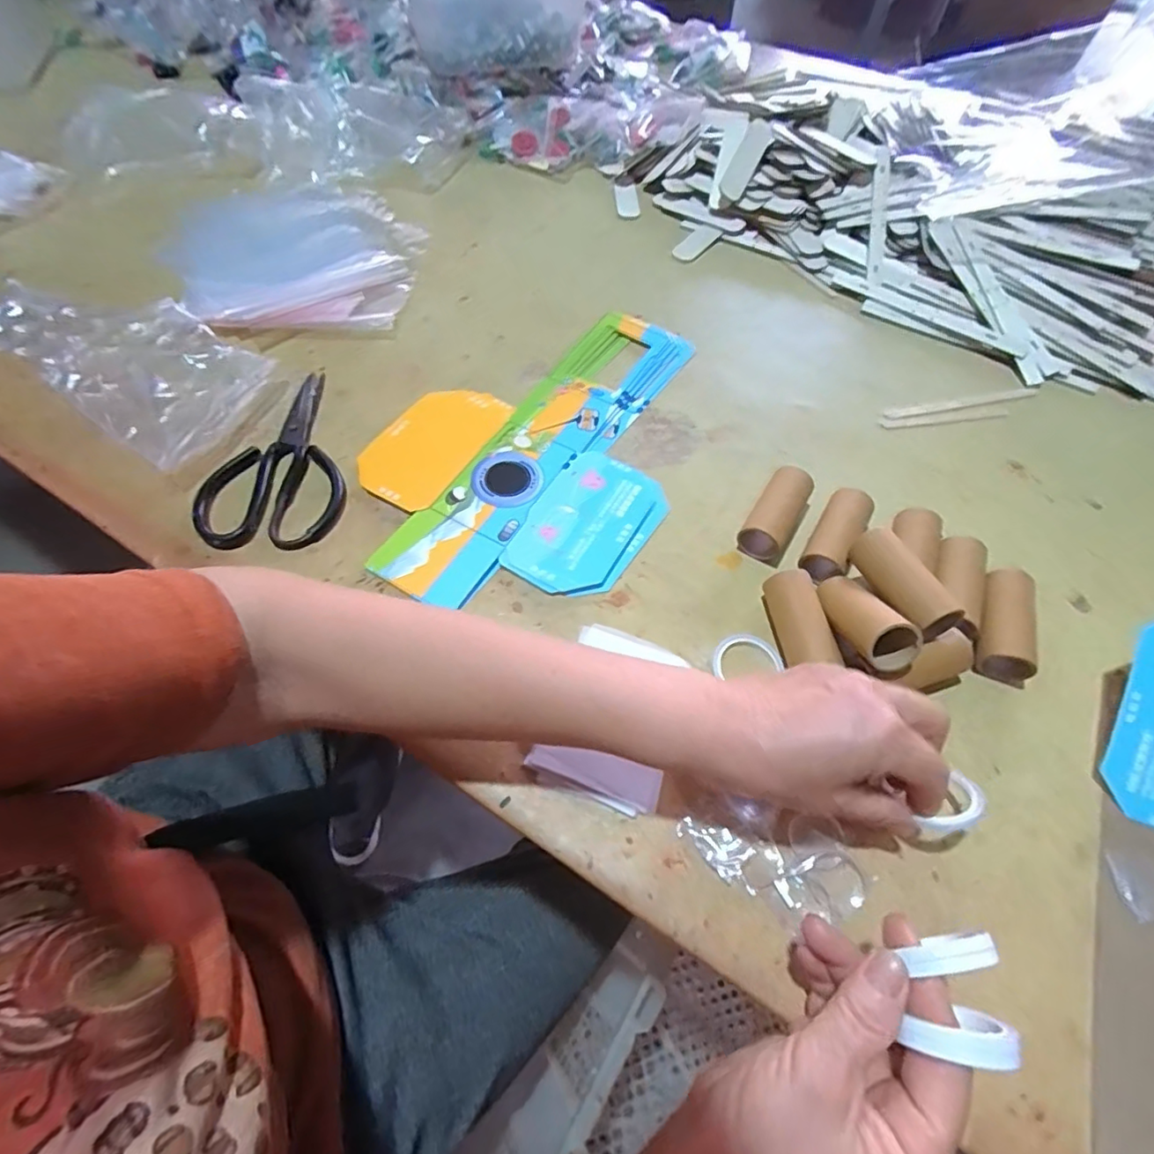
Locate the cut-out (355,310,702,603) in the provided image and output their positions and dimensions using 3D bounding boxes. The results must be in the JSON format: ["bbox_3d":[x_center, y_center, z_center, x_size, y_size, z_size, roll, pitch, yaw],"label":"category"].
[{"bbox_3d":[-0.022,-0.113,0.476,0.225,0.011,0.340,30,61,16],"label":"cut-out"}]

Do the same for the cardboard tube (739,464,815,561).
[{"bbox_3d":[0.151,-0.048,0.432,0.030,0.027,0.077,30,61,16],"label":"cardboard tube"}]

